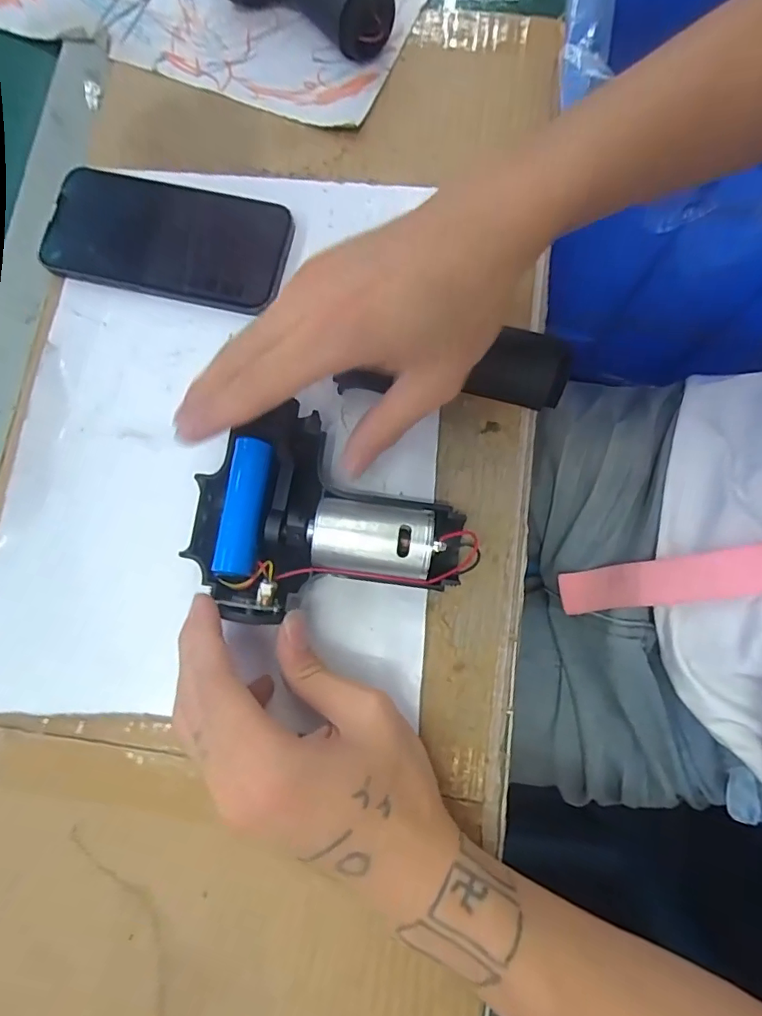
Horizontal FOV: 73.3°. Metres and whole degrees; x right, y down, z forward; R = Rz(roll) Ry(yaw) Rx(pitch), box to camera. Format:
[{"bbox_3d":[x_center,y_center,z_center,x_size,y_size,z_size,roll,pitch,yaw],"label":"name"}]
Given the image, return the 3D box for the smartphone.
[{"bbox_3d":[-0.128,-0.163,0.311,0.142,0.012,0.072,12,80,3],"label":"smartphone"}]

